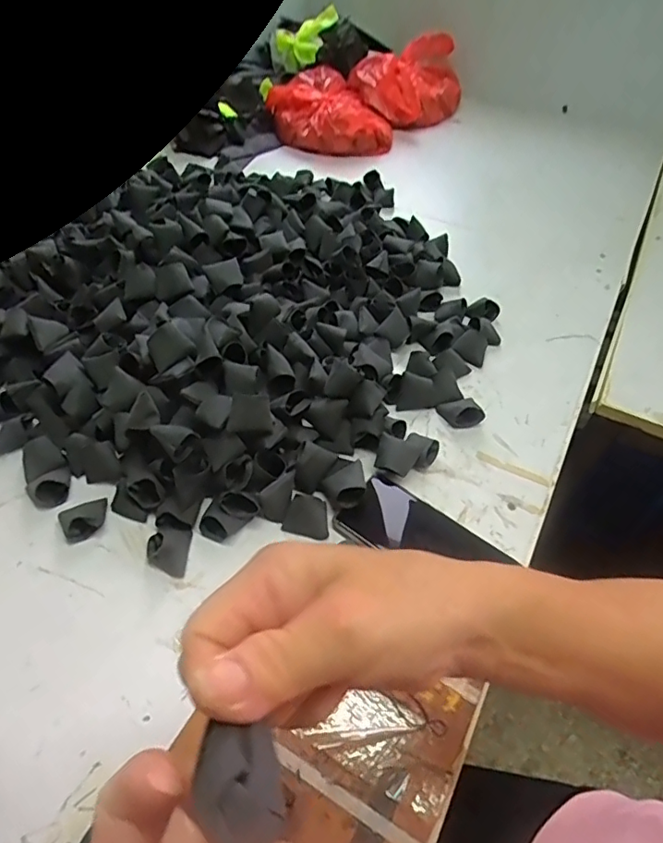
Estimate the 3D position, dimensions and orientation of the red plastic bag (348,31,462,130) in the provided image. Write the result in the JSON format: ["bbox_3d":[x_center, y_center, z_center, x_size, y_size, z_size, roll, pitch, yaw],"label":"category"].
[{"bbox_3d":[0.152,-0.692,1.083,0.224,0.106,0.218,7,50,5],"label":"red plastic bag"}]

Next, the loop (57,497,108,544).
[{"bbox_3d":[-0.230,0.087,0.491,0.042,0.019,0.036,-24,54,-20],"label":"loop"}]

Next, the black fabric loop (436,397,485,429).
[{"bbox_3d":[0.141,-0.012,0.577,0.041,0.022,0.040,-12,51,-11],"label":"black fabric loop"}]

